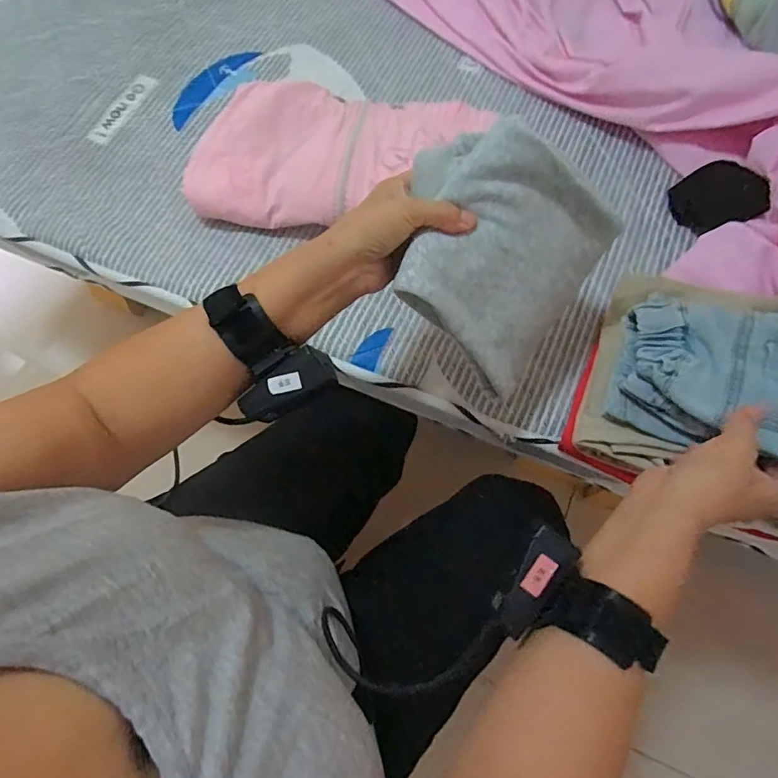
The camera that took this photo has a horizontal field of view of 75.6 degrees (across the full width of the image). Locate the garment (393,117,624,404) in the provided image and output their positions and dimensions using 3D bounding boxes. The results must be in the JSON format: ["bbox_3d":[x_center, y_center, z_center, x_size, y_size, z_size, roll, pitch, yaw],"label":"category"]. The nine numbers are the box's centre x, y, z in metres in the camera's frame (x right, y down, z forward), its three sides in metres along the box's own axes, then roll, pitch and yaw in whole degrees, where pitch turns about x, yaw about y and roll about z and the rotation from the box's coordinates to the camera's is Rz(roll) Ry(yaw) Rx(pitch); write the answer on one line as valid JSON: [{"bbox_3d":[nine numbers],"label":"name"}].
[{"bbox_3d":[0.081,-0.097,0.390,0.150,0.128,0.141,22,71,10],"label":"garment"}]

